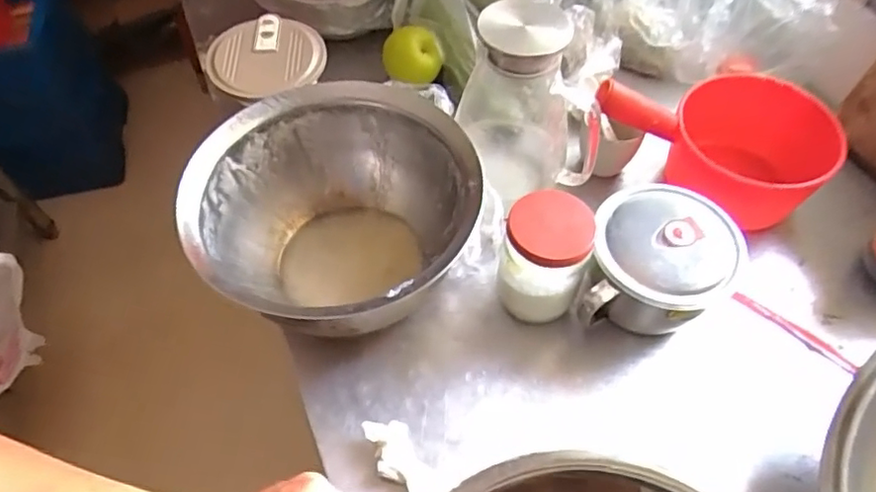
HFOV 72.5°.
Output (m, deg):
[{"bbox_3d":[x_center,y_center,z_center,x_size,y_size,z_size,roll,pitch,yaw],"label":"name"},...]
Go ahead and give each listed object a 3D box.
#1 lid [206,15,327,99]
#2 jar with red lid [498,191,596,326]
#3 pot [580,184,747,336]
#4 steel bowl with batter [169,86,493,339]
[{"bbox_3d":[-0.222,-0.238,0.762,0.145,0.024,0.127,7,70,3],"label":"lid"},{"bbox_3d":[0.107,0.016,0.611,0.085,0.137,0.075,20,58,14],"label":"jar with red lid"},{"bbox_3d":[0.226,0.020,0.632,0.152,0.111,0.141,3,56,3],"label":"pot"},{"bbox_3d":[-0.100,-0.021,0.630,0.271,0.145,0.271,0,56,0],"label":"steel bowl with batter"}]

